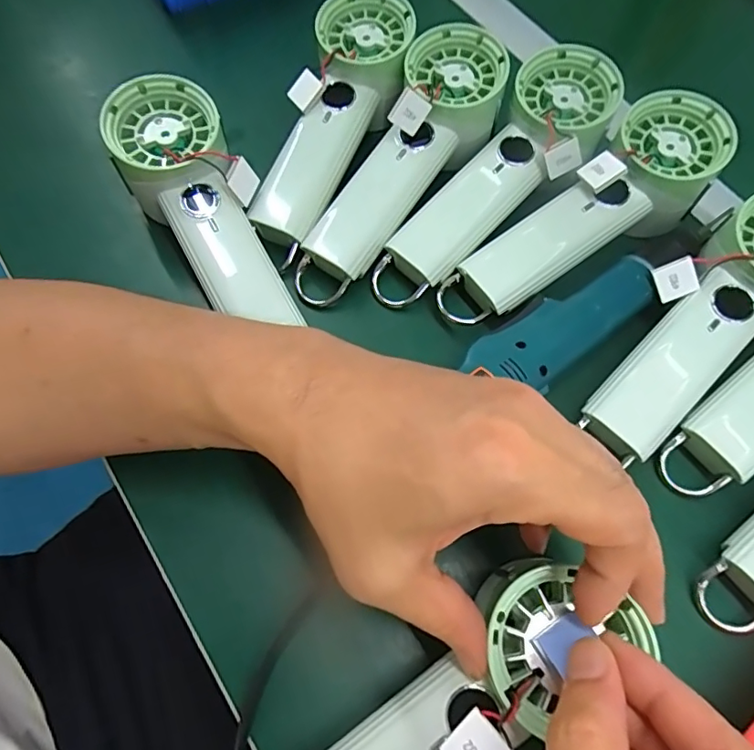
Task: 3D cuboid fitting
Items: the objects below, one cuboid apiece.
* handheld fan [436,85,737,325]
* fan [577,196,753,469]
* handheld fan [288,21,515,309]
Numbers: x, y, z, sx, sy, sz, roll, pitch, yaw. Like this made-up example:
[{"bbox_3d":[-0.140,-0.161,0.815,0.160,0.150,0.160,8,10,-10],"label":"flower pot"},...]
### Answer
[{"bbox_3d":[0.122,-0.092,0.319,0.197,0.050,0.062,-36,72,-1],"label":"handheld fan"},{"bbox_3d":[0.184,-0.029,0.287,0.064,0.035,0.178,42,85,15],"label":"fan"},{"bbox_3d":[0.013,-0.129,0.318,0.061,0.046,0.193,33,84,11],"label":"handheld fan"}]

